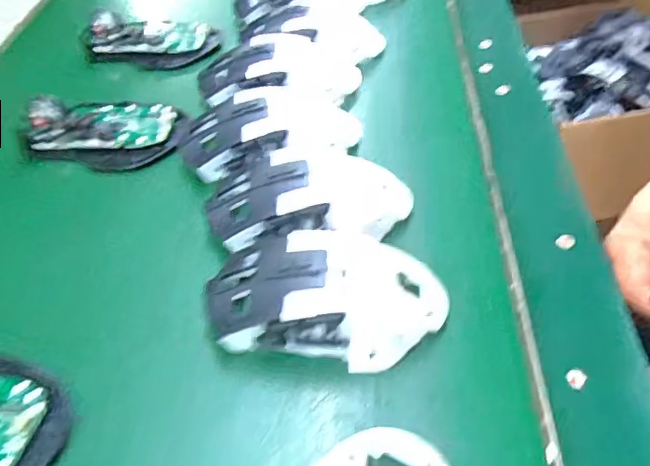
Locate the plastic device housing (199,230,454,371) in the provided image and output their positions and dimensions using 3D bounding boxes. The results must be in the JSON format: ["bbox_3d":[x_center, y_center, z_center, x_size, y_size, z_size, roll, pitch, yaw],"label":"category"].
[{"bbox_3d":[0.001,0.026,0.279,0.111,0.034,0.069,8,46,10],"label":"plastic device housing"}]

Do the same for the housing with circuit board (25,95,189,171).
[{"bbox_3d":[-0.148,-0.075,0.397,0.101,0.027,0.063,11,46,12],"label":"housing with circuit board"}]

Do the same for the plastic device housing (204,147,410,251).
[{"bbox_3d":[-0.008,-0.025,0.329,0.114,0.035,0.060,-7,45,-6],"label":"plastic device housing"}]

